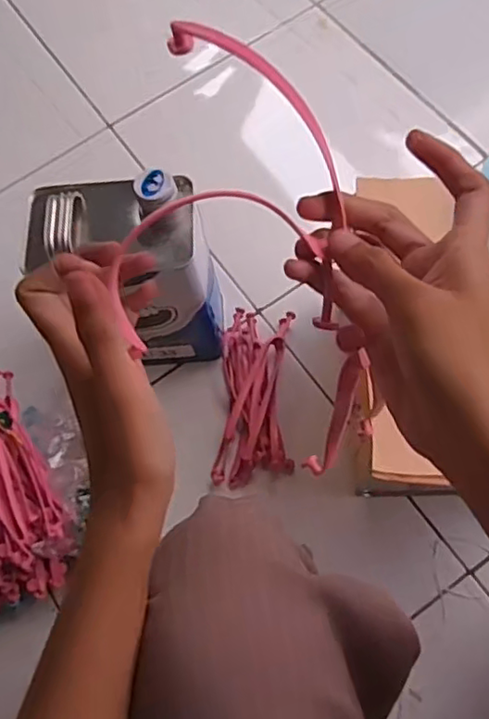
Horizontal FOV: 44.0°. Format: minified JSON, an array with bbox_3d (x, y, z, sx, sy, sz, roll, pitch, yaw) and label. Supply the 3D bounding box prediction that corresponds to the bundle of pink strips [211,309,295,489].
[{"bbox_3d":[0.014,0.041,0.745,0.092,0.037,0.211,2,69,5],"label":"bundle of pink strips"}]

